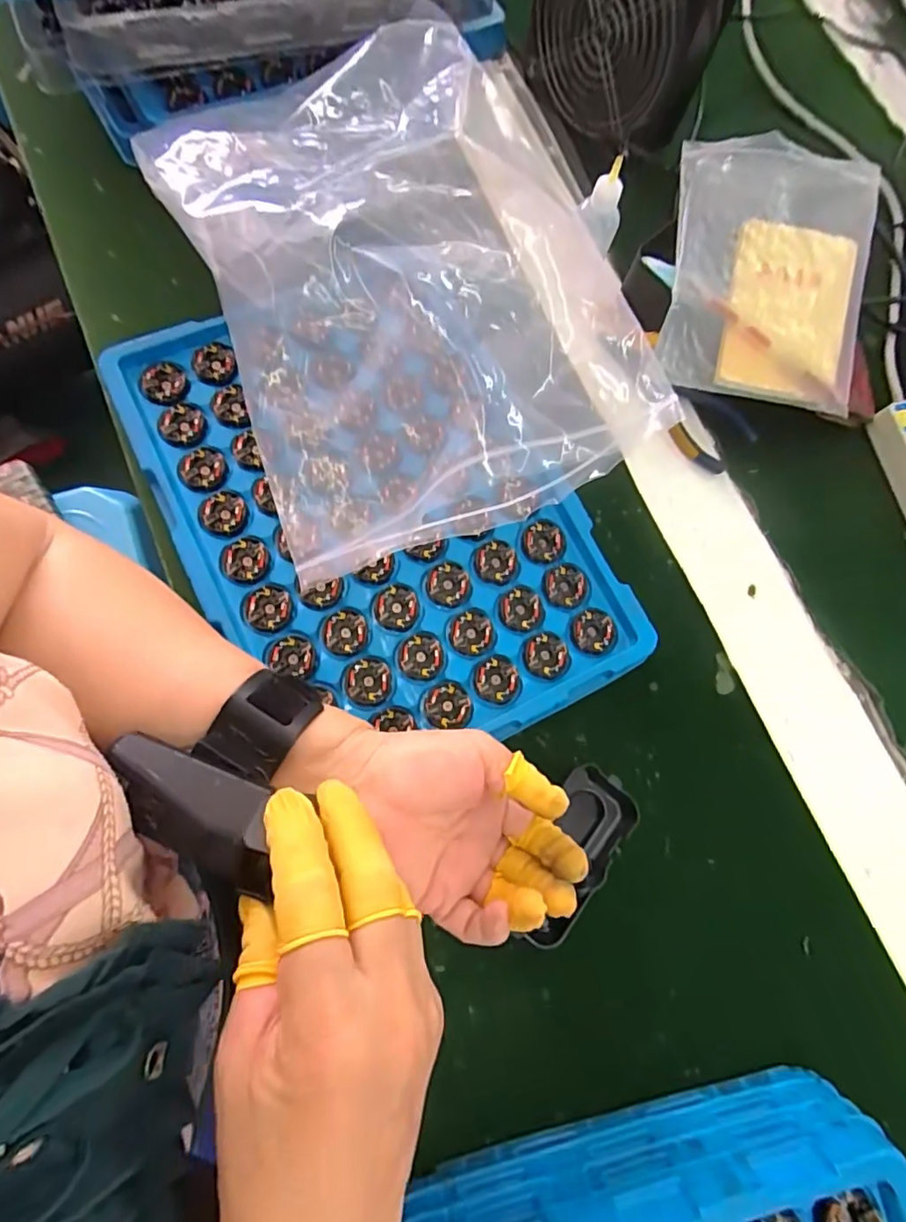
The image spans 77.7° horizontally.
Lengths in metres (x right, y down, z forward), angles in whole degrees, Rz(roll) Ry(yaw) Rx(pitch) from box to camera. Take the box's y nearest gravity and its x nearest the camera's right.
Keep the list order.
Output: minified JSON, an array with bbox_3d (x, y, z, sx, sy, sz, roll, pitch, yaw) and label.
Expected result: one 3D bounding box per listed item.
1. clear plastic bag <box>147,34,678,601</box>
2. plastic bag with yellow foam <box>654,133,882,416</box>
[{"bbox_3d":[-0.047,-0.240,0.401,0.253,0.082,0.372,-20,79,-10],"label":"clear plastic bag"},{"bbox_3d":[0.234,-0.255,0.419,0.141,0.021,0.194,10,84,-2],"label":"plastic bag with yellow foam"}]

